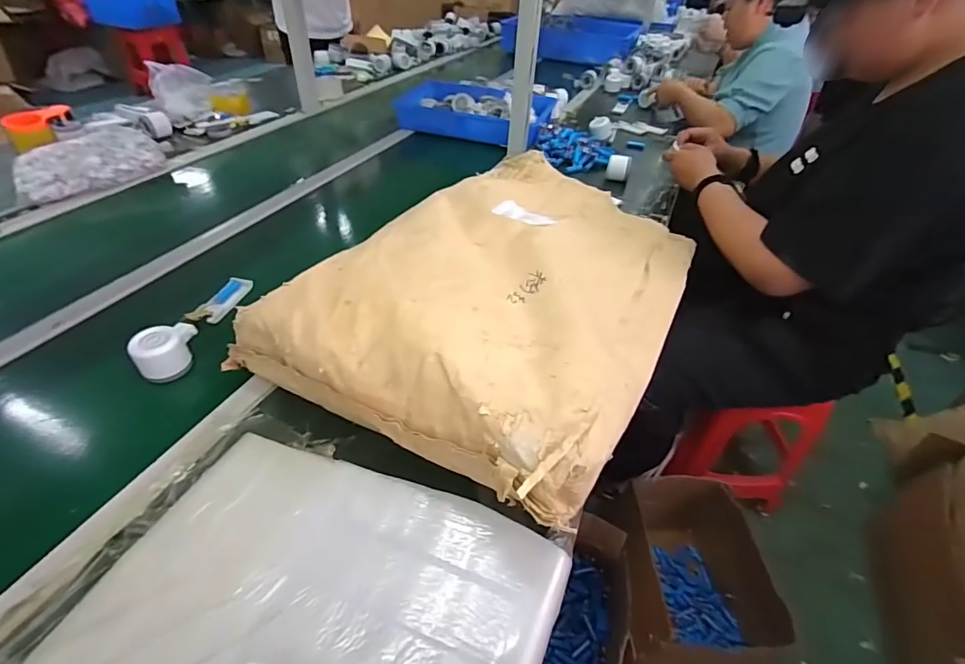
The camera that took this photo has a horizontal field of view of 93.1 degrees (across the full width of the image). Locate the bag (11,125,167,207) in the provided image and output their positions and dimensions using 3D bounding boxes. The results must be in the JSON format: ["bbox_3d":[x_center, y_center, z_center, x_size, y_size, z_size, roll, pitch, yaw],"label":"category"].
[{"bbox_3d":[-0.829,-0.362,0.955,0.127,0.082,0.261,32,48,27],"label":"bag"}]

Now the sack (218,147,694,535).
[{"bbox_3d":[0.061,-0.089,0.696,0.441,0.133,0.679,25,46,21],"label":"sack"}]

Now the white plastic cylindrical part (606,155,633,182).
[{"bbox_3d":[0.329,-0.397,1.106,0.055,0.055,0.044,15,43,11],"label":"white plastic cylindrical part"}]

